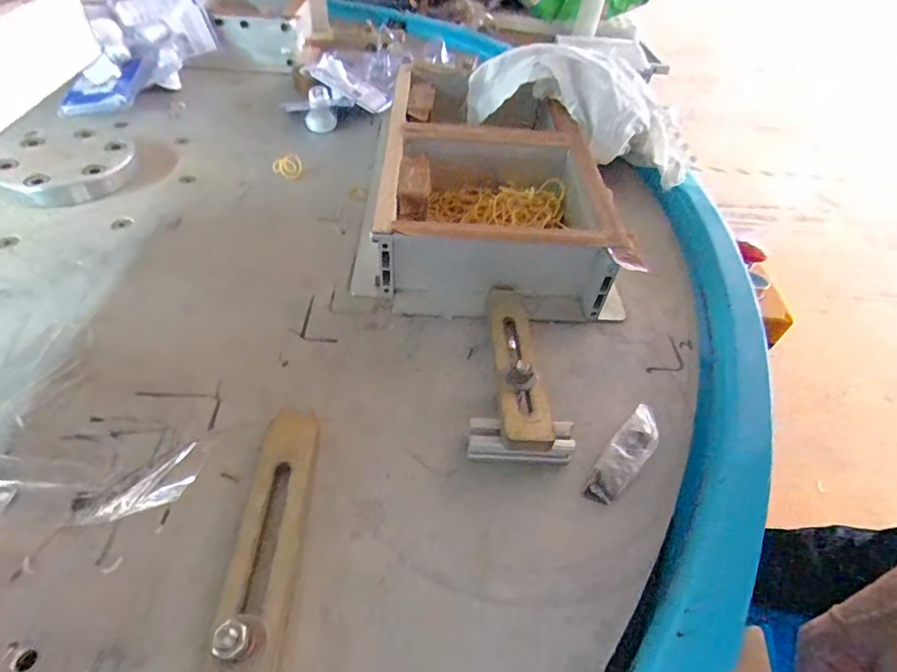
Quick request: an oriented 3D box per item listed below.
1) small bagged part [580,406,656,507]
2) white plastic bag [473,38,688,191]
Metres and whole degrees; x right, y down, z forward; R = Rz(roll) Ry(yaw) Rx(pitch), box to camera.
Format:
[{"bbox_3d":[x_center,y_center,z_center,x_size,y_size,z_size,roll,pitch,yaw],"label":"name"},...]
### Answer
[{"bbox_3d":[0.111,0.074,0.298,0.022,0.005,0.078,34,54,26],"label":"small bagged part"},{"bbox_3d":[0.144,-0.247,0.508,0.250,0.111,0.086,25,49,3],"label":"white plastic bag"}]

